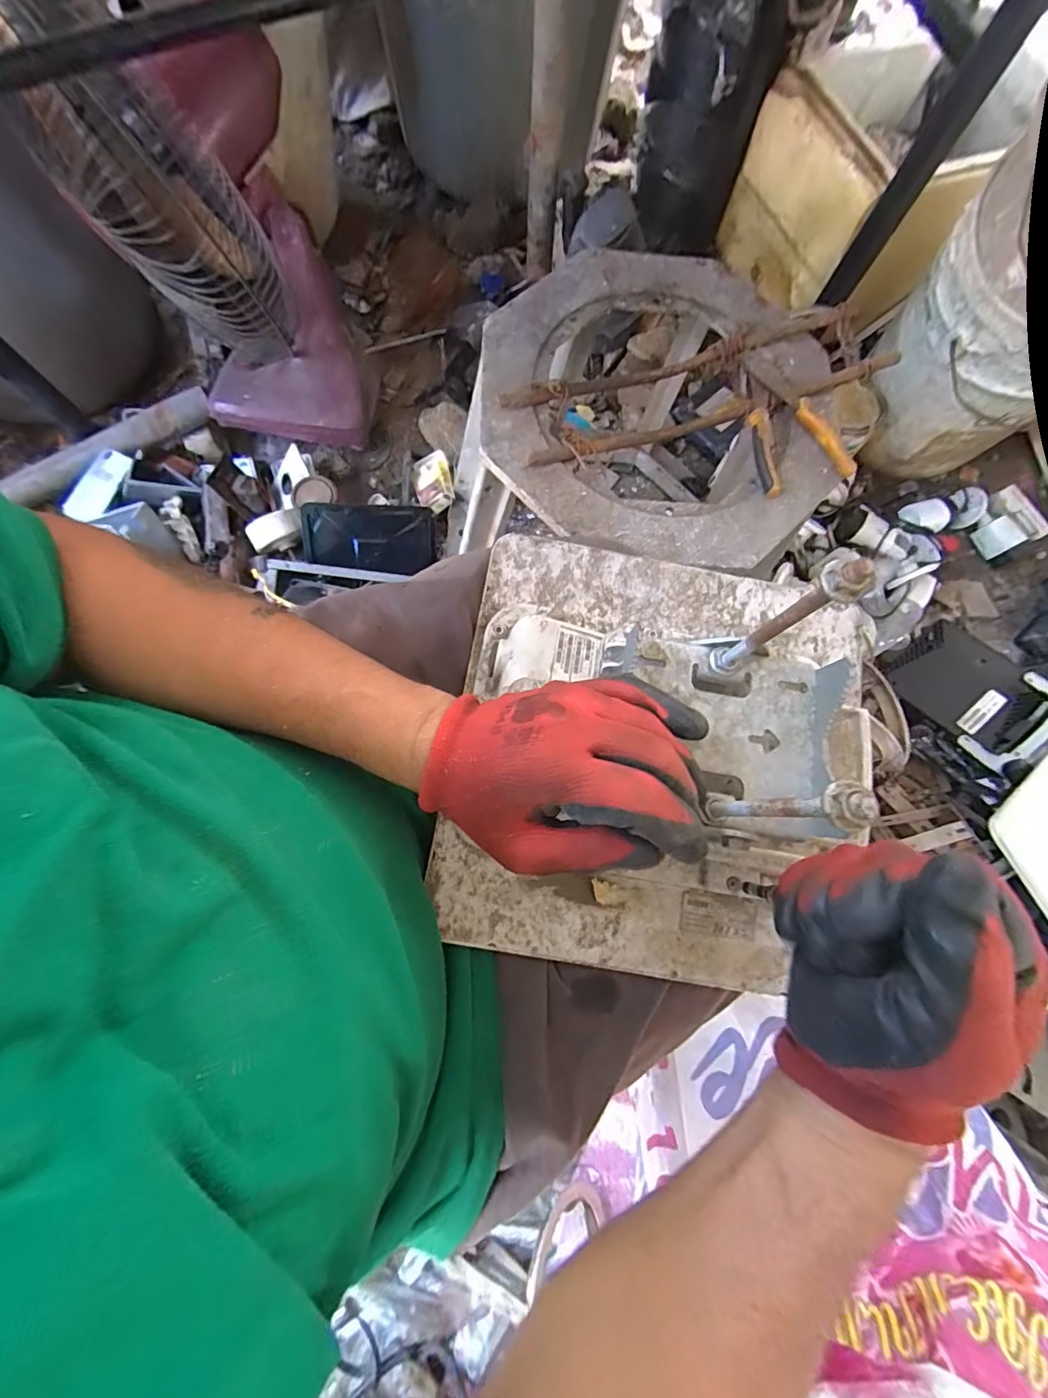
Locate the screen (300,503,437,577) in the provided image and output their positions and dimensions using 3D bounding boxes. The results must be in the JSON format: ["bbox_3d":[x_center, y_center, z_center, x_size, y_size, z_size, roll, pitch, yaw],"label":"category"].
[{"bbox_3d":[-0.252,-0.262,0.813,0.205,0.110,0.018,-1,39,-8],"label":"screen"}]

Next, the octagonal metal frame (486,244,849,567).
[{"bbox_3d":[0.147,-0.330,0.540,0.392,0.041,0.391,3,80,-1],"label":"octagonal metal frame"}]

